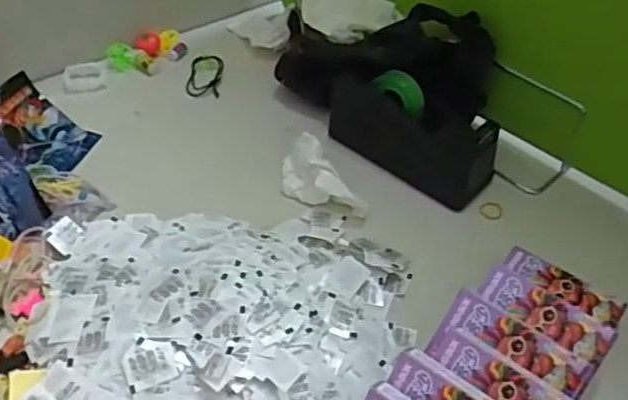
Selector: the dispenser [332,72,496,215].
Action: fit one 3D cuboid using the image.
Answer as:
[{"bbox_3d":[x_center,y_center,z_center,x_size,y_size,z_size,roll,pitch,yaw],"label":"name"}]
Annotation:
[{"bbox_3d":[0.087,-0.065,0.584,0.153,0.076,0.053,33,52,25],"label":"dispenser"}]

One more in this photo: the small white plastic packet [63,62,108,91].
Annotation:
[{"bbox_3d":[-0.232,-0.127,0.667,0.043,0.009,0.033,-10,47,-14],"label":"small white plastic packet"}]

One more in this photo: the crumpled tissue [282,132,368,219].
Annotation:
[{"bbox_3d":[0.003,-0.018,0.561,0.038,0.039,0.088,-29,54,-29],"label":"crumpled tissue"}]

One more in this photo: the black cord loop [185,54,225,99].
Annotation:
[{"bbox_3d":[-0.113,-0.130,0.684,0.034,0.010,0.061,4,45,-1],"label":"black cord loop"}]

